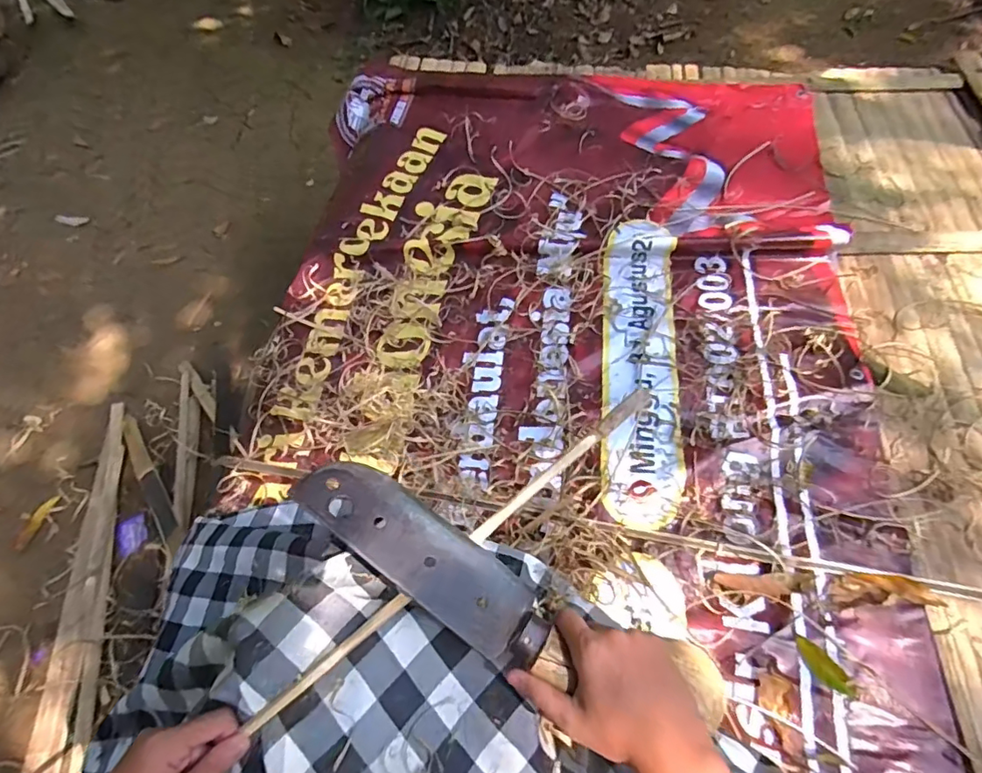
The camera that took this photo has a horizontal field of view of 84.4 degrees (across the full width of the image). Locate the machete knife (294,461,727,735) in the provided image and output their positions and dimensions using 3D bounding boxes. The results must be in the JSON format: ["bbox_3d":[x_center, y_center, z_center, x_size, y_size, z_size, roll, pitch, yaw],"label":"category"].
[{"bbox_3d":[0.007,0.167,0.433,0.371,0.026,0.084,29,64,9],"label":"machete knife"}]

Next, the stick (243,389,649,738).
[{"bbox_3d":[-0.015,0.130,0.466,0.427,0.011,0.016,-37,62,-17],"label":"stick"}]

